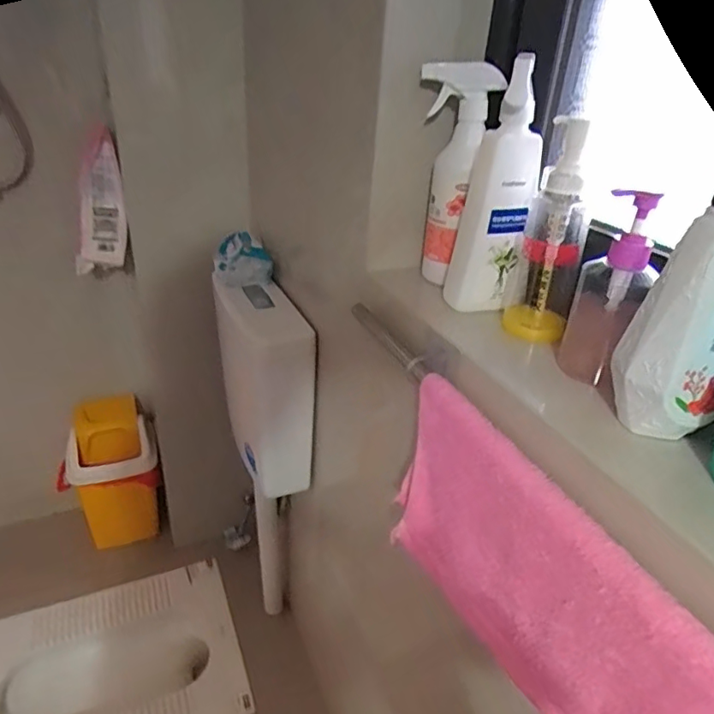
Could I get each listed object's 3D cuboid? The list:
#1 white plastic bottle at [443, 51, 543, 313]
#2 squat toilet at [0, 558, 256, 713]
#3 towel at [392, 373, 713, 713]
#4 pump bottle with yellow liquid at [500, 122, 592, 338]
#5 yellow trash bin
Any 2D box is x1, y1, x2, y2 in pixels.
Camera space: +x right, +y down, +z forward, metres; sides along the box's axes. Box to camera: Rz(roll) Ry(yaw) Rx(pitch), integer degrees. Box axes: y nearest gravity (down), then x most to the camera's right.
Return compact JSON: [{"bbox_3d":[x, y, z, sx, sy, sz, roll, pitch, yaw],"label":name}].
[{"bbox_3d":[0.141,-0.164,0.558,0.075,0.229,0.072,8,30,7],"label":"white plastic bottle"},{"bbox_3d":[-0.595,0.761,1.316,0.590,0.118,0.402,-9,32,-22],"label":"squat toilet"},{"bbox_3d":[0.137,0.193,0.433,0.029,0.204,0.360,-11,33,-24],"label":"towel"},{"bbox_3d":[0.188,-0.115,0.522,0.059,0.196,0.058,13,31,16],"label":"pump bottle with yellow liquid"},{"bbox_3d":[-0.692,0.328,1.542,0.249,0.380,0.207,-7,31,-19],"label":"yellow trash bin"}]

